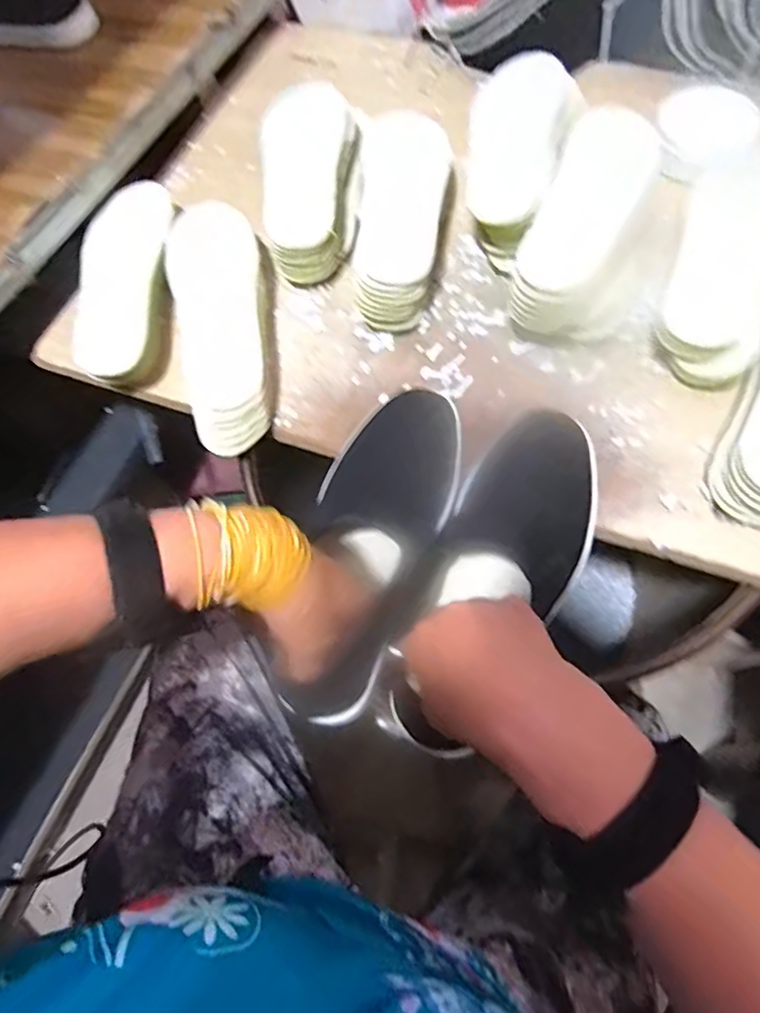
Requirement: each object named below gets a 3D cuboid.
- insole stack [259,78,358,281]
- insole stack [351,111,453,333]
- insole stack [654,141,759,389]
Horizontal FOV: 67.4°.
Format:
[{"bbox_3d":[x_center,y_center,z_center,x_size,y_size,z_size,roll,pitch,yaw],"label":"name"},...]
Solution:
[{"bbox_3d":[-0.070,-0.336,0.581,0.087,0.056,0.216,2,79,2],"label":"insole stack"},{"bbox_3d":[0.023,-0.293,0.573,0.088,0.057,0.255,4,65,3],"label":"insole stack"},{"bbox_3d":[0.316,-0.230,0.523,0.095,0.050,0.272,22,67,11],"label":"insole stack"}]

